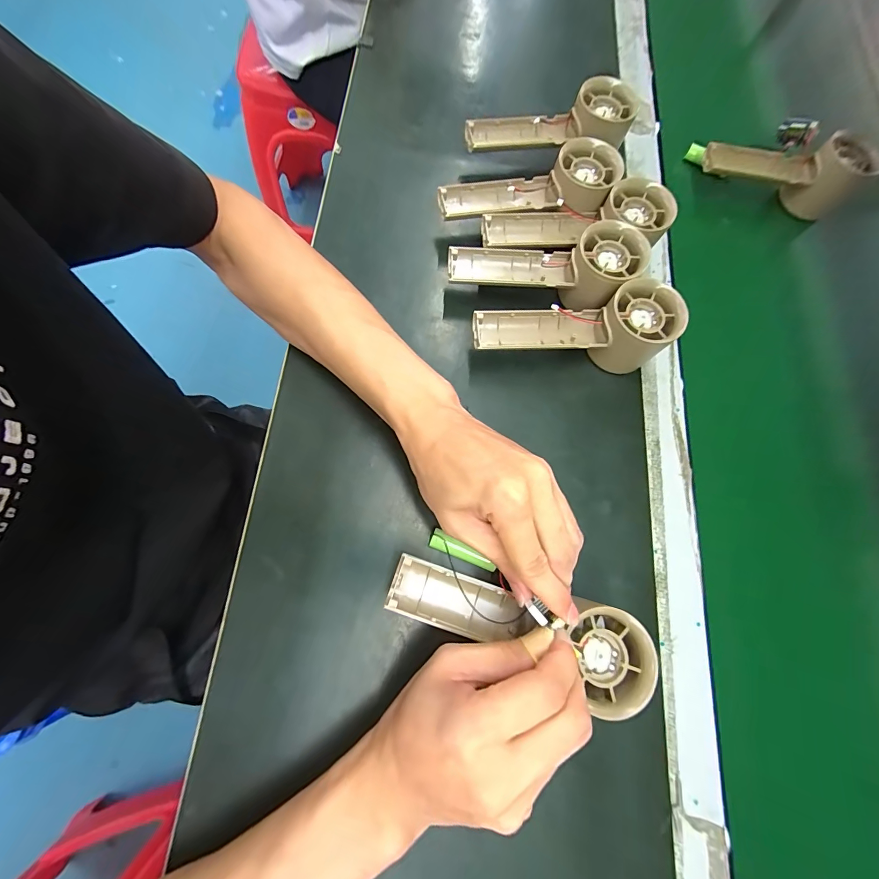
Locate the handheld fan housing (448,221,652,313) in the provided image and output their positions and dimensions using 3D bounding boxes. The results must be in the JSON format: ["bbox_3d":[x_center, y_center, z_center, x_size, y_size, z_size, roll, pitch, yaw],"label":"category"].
[{"bbox_3d":[0.088,-0.145,0.316,0.154,0.051,0.064,14,66,5],"label":"handheld fan housing"}]

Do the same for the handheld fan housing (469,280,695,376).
[{"bbox_3d":[0.106,-0.088,0.306,0.153,0.062,0.052,4,65,1],"label":"handheld fan housing"}]

